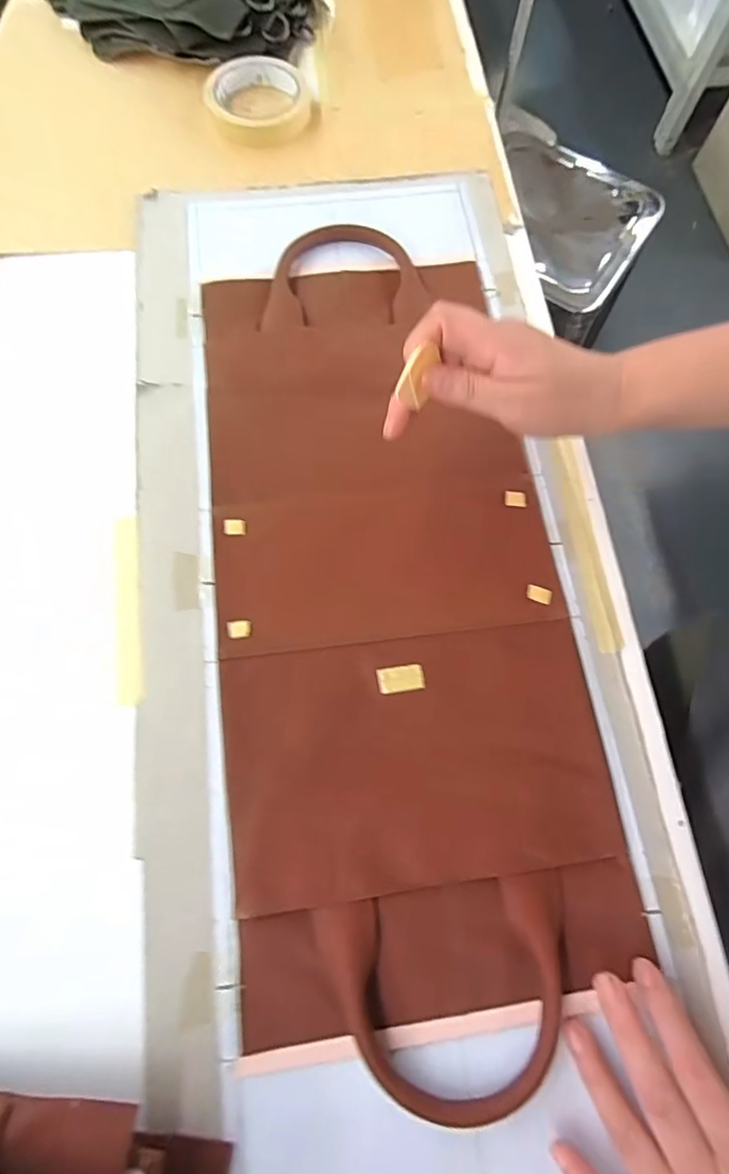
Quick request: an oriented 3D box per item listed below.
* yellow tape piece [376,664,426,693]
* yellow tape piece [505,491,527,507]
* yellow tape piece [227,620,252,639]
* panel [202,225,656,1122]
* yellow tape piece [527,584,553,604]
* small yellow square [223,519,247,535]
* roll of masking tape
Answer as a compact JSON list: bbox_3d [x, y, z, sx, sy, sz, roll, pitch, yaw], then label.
[{"bbox_3d":[0.024,0.058,0.349,0.030,0.004,0.017,-6,72,-5],"label":"yellow tape piece"},{"bbox_3d":[0.110,-0.064,0.396,0.016,0.004,0.011,8,81,2],"label":"yellow tape piece"},{"bbox_3d":[-0.083,0.027,0.357,0.015,0.004,0.011,-5,72,-4],"label":"yellow tape piece"},{"bbox_3d":[0.014,-0.008,0.374,0.231,0.015,0.550,-8,72,-5],"label":"panel"},{"bbox_3d":[0.119,0.005,0.372,0.017,0.004,0.011,18,72,10],"label":"yellow tape piece"},{"bbox_3d":[-0.091,-0.042,0.380,0.017,0.004,0.011,1,71,-2],"label":"small yellow square"},{"bbox_3d":[-0.101,-0.463,0.517,0.096,0.017,0.101,1,71,-2],"label":"roll of masking tape"}]

